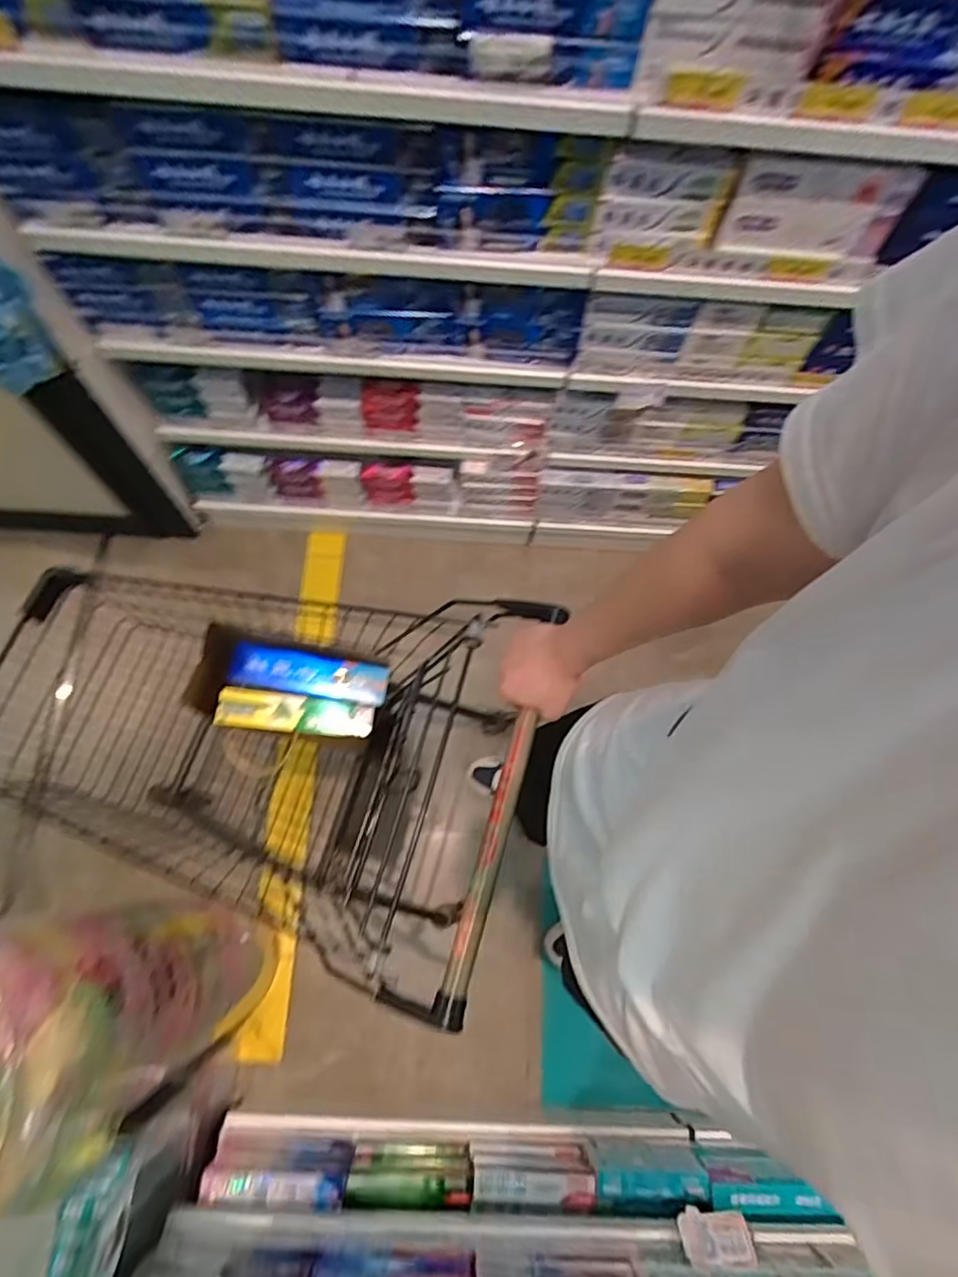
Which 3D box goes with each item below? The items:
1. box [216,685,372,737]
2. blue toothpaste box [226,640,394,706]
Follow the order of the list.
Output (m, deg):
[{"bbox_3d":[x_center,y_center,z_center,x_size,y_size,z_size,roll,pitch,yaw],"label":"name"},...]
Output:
[{"bbox_3d":[-0.275,0.113,0.919,0.224,0.038,0.056,9,69,-15],"label":"box"},{"bbox_3d":[-0.258,0.054,0.929,0.234,0.037,0.065,8,70,0],"label":"blue toothpaste box"}]

